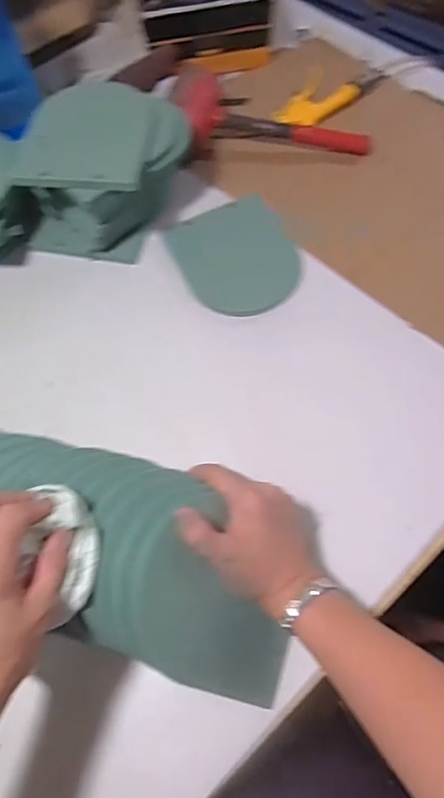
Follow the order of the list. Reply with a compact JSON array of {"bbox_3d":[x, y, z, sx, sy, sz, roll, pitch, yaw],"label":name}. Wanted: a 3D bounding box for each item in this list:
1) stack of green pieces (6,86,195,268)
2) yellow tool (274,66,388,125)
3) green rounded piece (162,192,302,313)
[{"bbox_3d":[-0.151,-0.291,0.623,0.189,0.125,0.181,13,67,9],"label":"stack of green pieces"},{"bbox_3d":[0.169,-0.500,0.787,0.202,0.025,0.089,-40,69,-14],"label":"yellow tool"},{"bbox_3d":[0.019,-0.184,0.630,0.140,0.009,0.163,-24,72,-1],"label":"green rounded piece"}]

